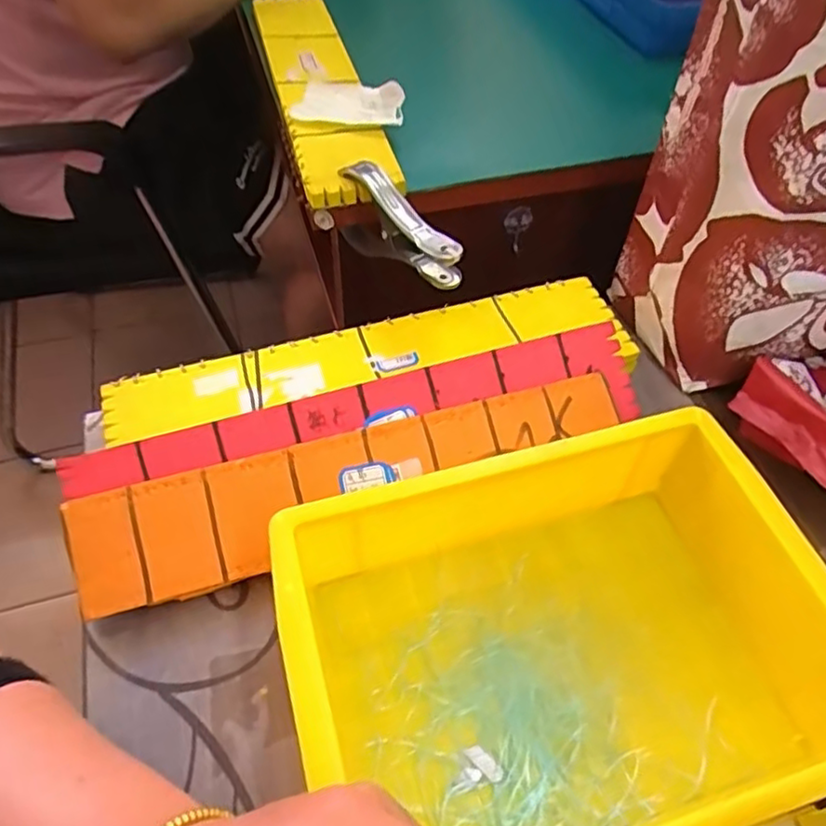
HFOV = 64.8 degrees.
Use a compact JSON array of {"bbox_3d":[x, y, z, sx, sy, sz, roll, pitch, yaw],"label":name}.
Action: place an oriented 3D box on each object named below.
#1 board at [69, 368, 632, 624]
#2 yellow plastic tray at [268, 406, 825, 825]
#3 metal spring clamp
[{"bbox_3d":[-0.025,0.042,0.384,0.327,0.007,0.064,-14,82,-13],"label":"board"},{"bbox_3d":[0.076,0.113,0.319,0.248,0.082,0.179,-15,54,-10],"label":"yellow plastic tray"},{"bbox_3d":[-0.010,-0.122,0.460,0.028,0.061,0.110,-28,58,-21],"label":"metal spring clamp"}]

